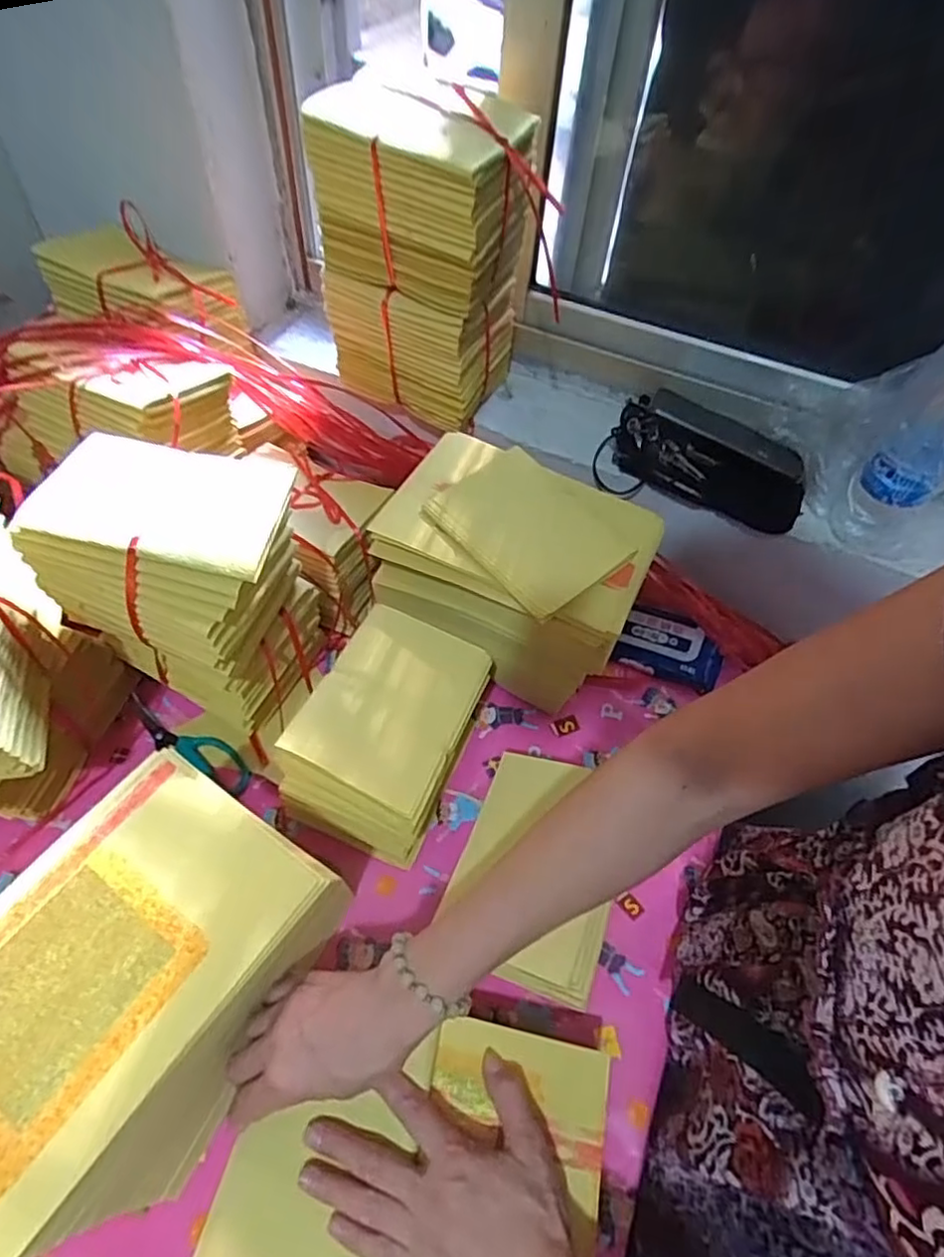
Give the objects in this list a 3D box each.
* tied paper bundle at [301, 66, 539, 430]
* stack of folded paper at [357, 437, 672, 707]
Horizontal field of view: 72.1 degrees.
[{"bbox_3d":[-0.046,-0.365,0.664,0.187,0.261,0.128,27,56,19],"label":"tied paper bundle"},{"bbox_3d":[0.045,-0.058,0.652,0.239,0.164,0.166,21,55,16],"label":"stack of folded paper"}]

